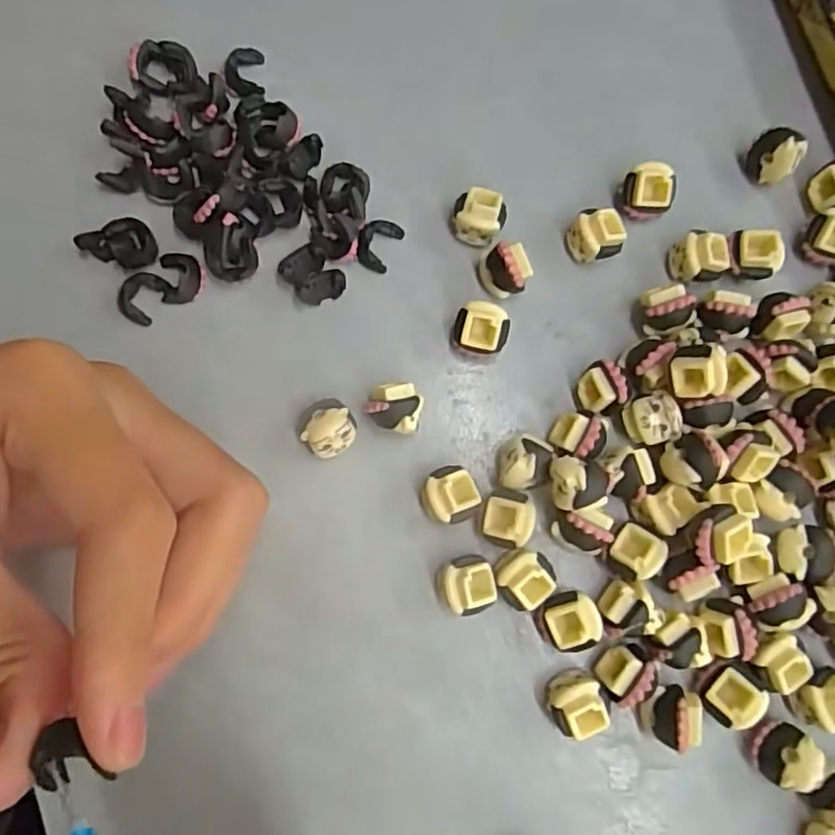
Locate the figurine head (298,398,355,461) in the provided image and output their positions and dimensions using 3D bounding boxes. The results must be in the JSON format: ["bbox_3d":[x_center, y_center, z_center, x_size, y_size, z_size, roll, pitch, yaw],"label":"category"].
[{"bbox_3d":[-0.026,0.004,0.191,0.016,0.015,0.014,-42,83,-8],"label":"figurine head"}]

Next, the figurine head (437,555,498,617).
[{"bbox_3d":[0.014,0.048,0.187,0.016,0.014,0.016,-10,80,-3],"label":"figurine head"}]

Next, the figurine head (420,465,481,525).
[{"bbox_3d":[0.009,0.023,0.191,0.016,0.013,0.016,0,80,-1],"label":"figurine head"}]

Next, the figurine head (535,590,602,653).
[{"bbox_3d":[0.043,0.058,0.186,0.016,0.014,0.016,-17,81,-4],"label":"figurine head"}]

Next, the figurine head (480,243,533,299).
[{"bbox_3d":[0.027,-0.045,0.201,0.014,0.015,0.013,-3,80,-2],"label":"figurine head"}]

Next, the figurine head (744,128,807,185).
[{"bbox_3d":[0.115,-0.084,0.211,0.014,0.016,0.012,42,80,6],"label":"figurine head"}]

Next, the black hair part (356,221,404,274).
[{"bbox_3d":[-0.013,-0.055,0.207,0.011,0.005,0.016,26,79,3],"label":"black hair part"}]

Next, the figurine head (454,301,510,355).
[{"bbox_3d":[0.019,-0.026,0.199,0.016,0.012,0.014,21,79,2],"label":"figurine head"}]

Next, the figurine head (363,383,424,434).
[{"bbox_3d":[-0.007,-0.003,0.193,0.015,0.016,0.013,18,80,2],"label":"figurine head"}]

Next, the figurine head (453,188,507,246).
[{"bbox_3d":[0.019,-0.062,0.204,0.016,0.016,0.012,12,79,0],"label":"figurine head"}]

